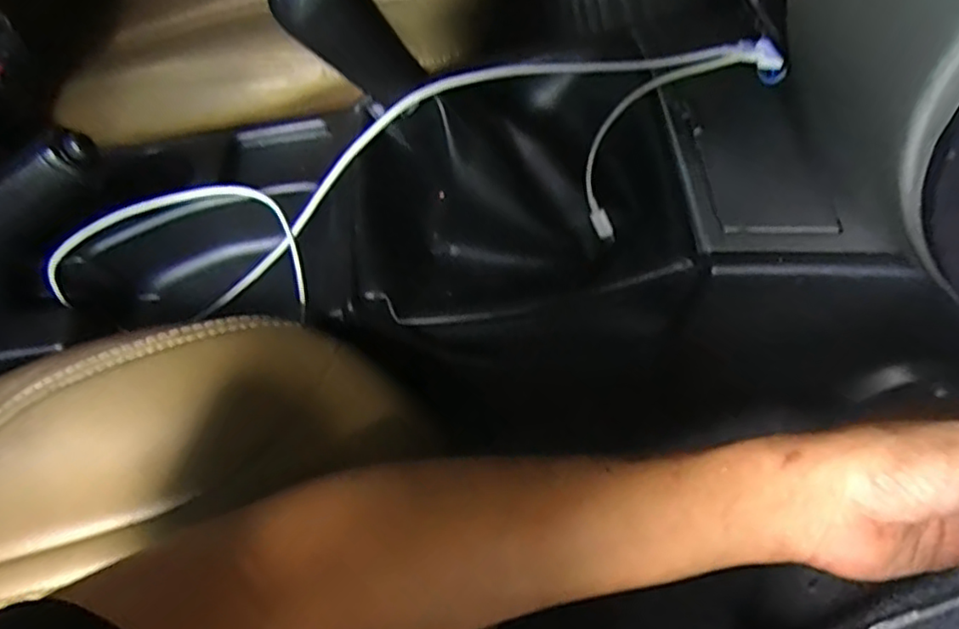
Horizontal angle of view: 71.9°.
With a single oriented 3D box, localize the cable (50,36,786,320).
[{"bbox_3d":[-0.058,-0.080,0.445,0.498,0.126,0.095,-17,57,12],"label":"cable"}]

